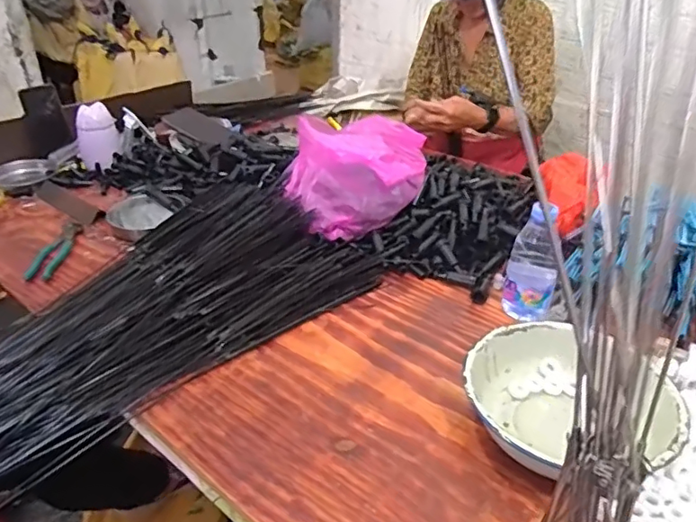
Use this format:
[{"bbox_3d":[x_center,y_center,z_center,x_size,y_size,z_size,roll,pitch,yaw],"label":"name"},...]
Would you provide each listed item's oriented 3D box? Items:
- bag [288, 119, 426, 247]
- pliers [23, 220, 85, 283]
[{"bbox_3d":[0.007,-0.156,0.937,0.209,0.142,0.215,-8,33,-13],"label":"bag"},{"bbox_3d":[-0.475,-0.020,0.914,0.042,0.019,0.178,2,32,2],"label":"pliers"}]

